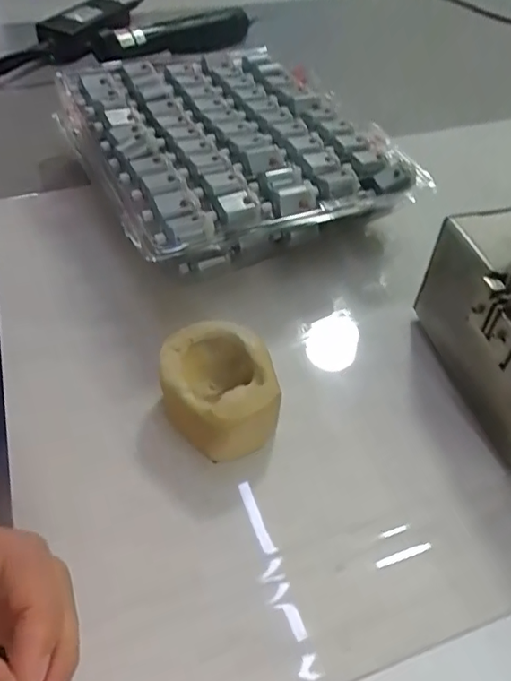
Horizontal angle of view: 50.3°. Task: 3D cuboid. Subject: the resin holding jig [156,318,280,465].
[{"bbox_3d":[-0.022,0.028,0.298,0.061,0.038,0.070,-11,50,-13],"label":"resin holding jig"}]

